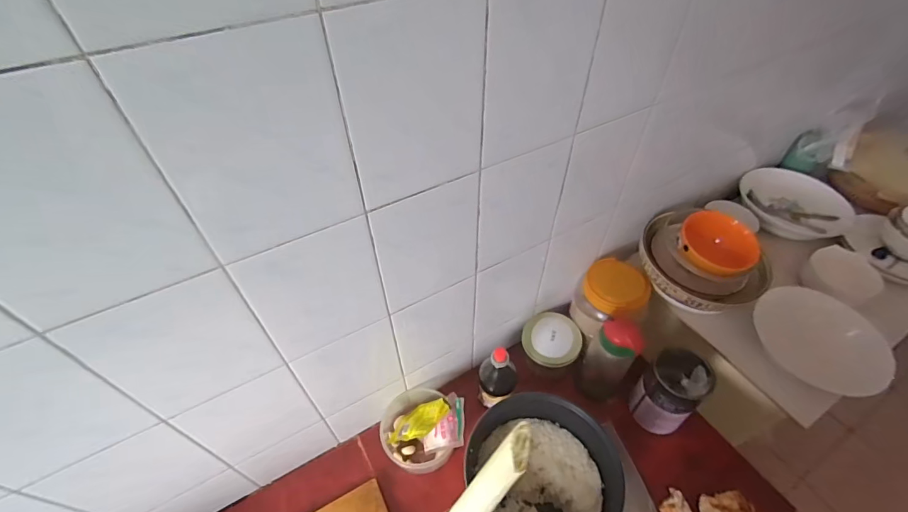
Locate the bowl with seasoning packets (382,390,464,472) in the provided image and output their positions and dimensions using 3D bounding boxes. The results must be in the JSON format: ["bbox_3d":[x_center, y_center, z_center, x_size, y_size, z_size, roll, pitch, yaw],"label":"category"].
[{"bbox_3d":[-0.057,0.311,0.742,0.140,0.120,0.132,0,48,0],"label":"bowl with seasoning packets"}]

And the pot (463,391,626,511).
[{"bbox_3d":[0.142,0.351,0.662,0.199,0.132,0.203,-11,49,-10],"label":"pot"}]

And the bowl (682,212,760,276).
[{"bbox_3d":[0.472,-0.016,0.742,0.126,0.053,0.121,35,57,28],"label":"bowl"}]

